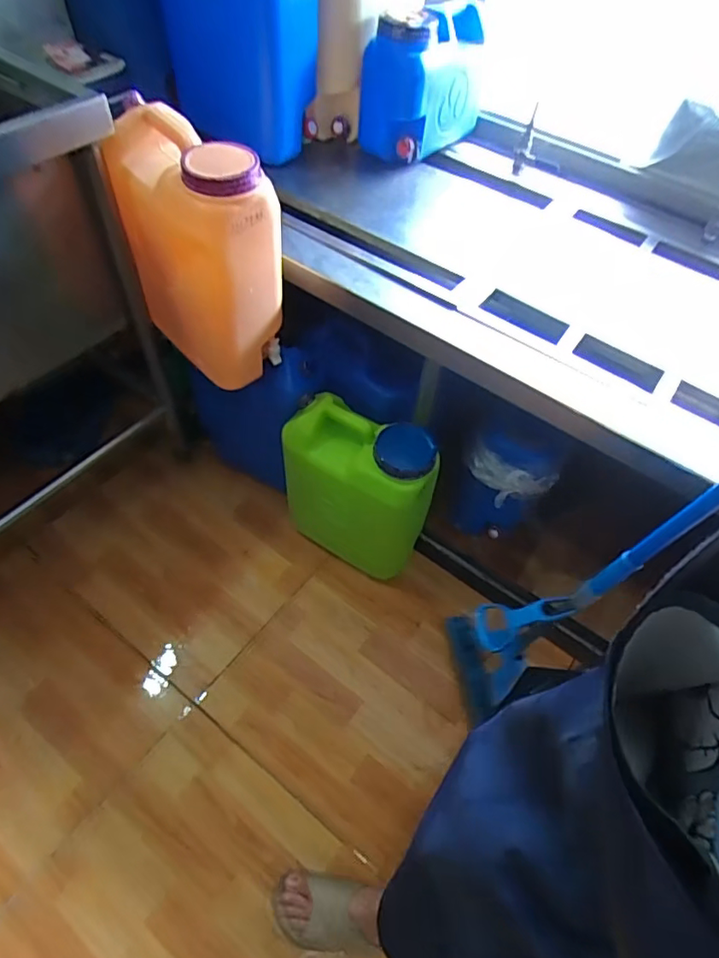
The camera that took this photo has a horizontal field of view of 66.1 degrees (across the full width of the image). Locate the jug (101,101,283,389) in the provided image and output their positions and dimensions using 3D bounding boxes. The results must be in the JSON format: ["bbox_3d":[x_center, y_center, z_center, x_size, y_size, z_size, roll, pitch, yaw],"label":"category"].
[{"bbox_3d":[-0.290,-0.399,1.022,0.287,0.422,0.187,41,61,21],"label":"jug"}]

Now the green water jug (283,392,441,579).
[{"bbox_3d":[-0.001,0.025,1.287,0.320,0.428,0.175,25,56,12],"label":"green water jug"}]

